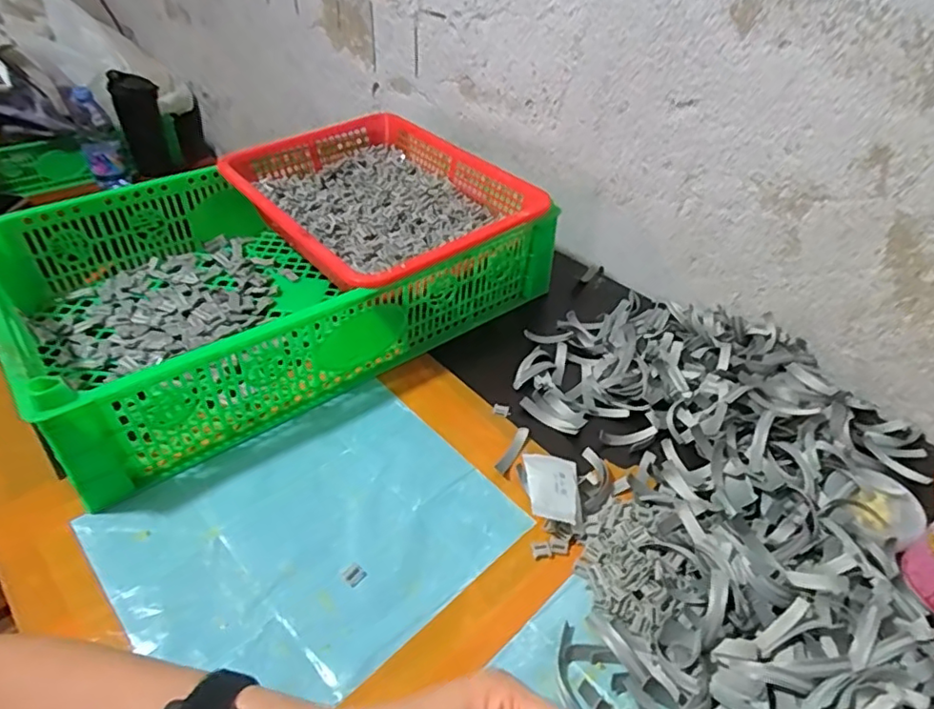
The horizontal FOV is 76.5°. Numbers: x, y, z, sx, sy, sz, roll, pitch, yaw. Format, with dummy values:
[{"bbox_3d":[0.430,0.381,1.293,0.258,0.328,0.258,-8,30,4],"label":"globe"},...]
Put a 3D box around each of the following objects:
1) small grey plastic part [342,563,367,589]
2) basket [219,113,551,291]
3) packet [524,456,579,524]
[{"bbox_3d":[-0.075,0.146,0.392,0.013,0.004,0.013,30,46,28],"label":"small grey plastic part"},{"bbox_3d":[-0.089,-0.157,0.628,0.249,0.069,0.302,-28,49,-32],"label":"basket"},{"bbox_3d":[0.063,0.096,0.434,0.038,0.007,0.061,5,31,-4],"label":"packet"}]

